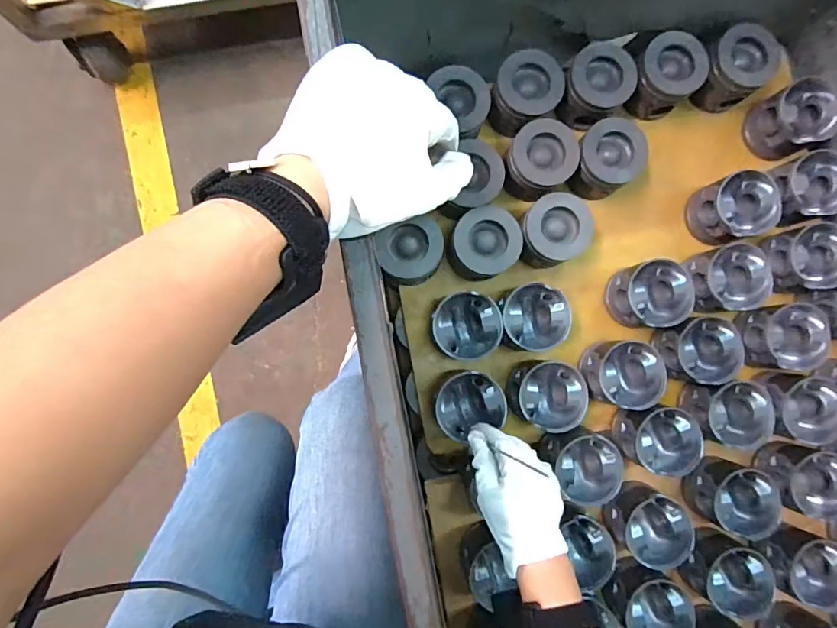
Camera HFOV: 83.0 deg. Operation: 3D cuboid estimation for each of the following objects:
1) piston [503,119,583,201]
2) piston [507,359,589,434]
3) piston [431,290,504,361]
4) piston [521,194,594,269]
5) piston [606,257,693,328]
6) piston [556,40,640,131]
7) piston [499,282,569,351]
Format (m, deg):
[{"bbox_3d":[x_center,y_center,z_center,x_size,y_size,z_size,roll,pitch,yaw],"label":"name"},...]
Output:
[{"bbox_3d":[0.166,-0.211,0.657,0.086,0.074,0.087,0,87,-3],"label":"piston"},{"bbox_3d":[0.171,0.109,0.642,0.089,0.073,0.090,0,87,-3],"label":"piston"},{"bbox_3d":[0.060,0.016,0.640,0.090,0.074,0.086,0,87,-3],"label":"piston"},{"bbox_3d":[0.182,-0.113,0.644,0.093,0.064,0.085,0,87,-3],"label":"piston"},{"bbox_3d":[0.317,-0.028,0.649,0.086,0.064,0.090,0,87,-3],"label":"piston"},{"bbox_3d":[0.247,-0.315,0.657,0.089,0.064,0.093,33,86,-1],"label":"piston"},{"bbox_3d":[0.150,0.006,0.649,0.086,0.078,0.087,0,87,-3],"label":"piston"}]

